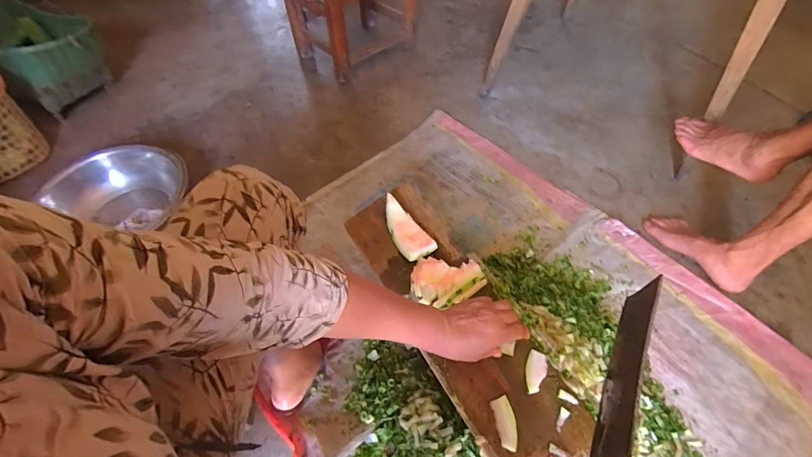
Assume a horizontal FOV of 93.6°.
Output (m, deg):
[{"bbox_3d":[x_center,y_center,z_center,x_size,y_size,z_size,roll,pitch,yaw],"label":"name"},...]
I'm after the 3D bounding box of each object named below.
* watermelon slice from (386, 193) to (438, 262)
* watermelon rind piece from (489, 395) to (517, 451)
[{"bbox_3d":[-0.006,0.003,0.675,0.057,0.015,0.127,-41,70,-9],"label":"watermelon slice"},{"bbox_3d":[0.136,0.264,0.517,0.027,0.007,0.065,-8,55,-6],"label":"watermelon rind piece"}]

